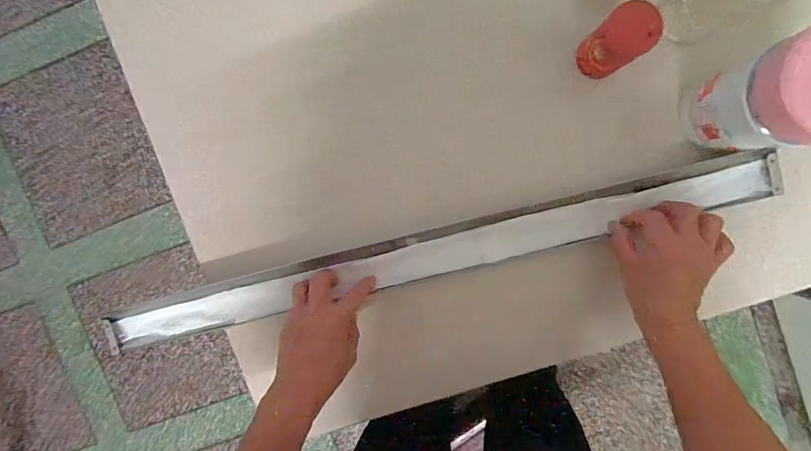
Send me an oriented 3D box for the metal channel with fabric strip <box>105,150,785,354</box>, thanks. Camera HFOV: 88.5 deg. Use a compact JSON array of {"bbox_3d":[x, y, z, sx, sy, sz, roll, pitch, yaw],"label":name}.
[{"bbox_3d":[0.011,0.040,0.491,0.773,0.036,0.057,-14,94,5],"label":"metal channel with fabric strip"}]

